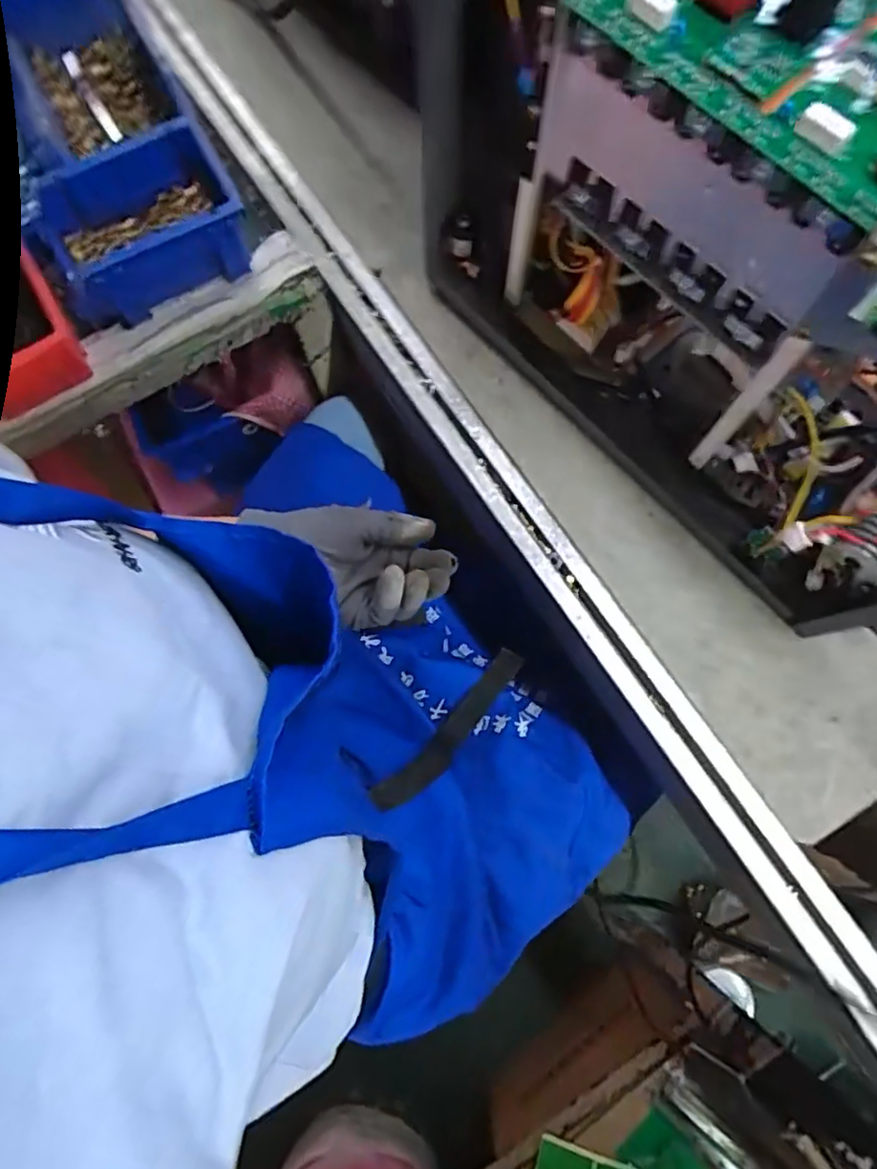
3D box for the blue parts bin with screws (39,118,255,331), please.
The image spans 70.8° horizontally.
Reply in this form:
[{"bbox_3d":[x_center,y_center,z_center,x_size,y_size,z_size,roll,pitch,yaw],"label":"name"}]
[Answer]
[{"bbox_3d":[-0.251,-0.300,0.525,0.156,0.069,0.113,-26,76,-5],"label":"blue parts bin with screws"}]

